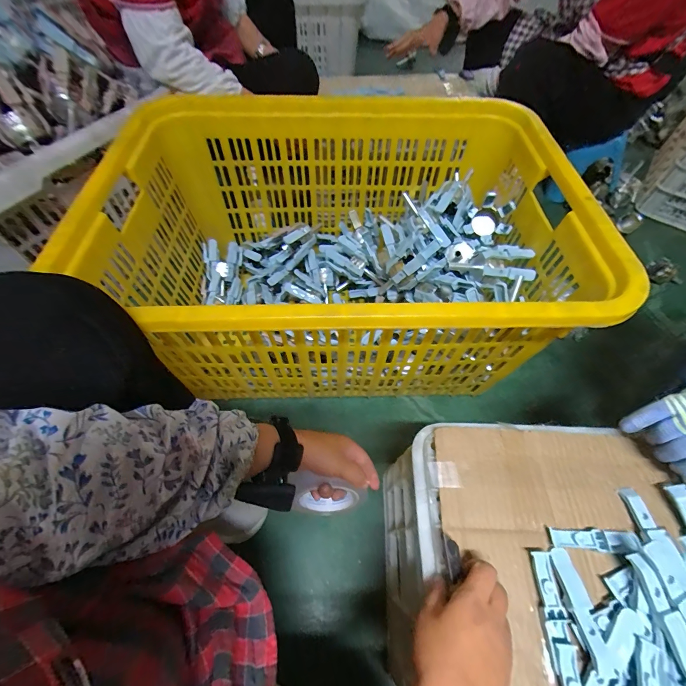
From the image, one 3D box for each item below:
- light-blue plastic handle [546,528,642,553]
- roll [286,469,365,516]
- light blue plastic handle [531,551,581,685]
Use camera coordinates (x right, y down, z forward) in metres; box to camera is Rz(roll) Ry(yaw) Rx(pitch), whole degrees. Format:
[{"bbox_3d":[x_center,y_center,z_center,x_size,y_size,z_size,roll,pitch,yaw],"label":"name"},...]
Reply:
[{"bbox_3d":[0.280,0.219,0.363,0.094,0.009,0.022,3,59,1],"label":"light-blue plastic handle"},{"bbox_3d":[-0.018,0.193,0.444,0.092,0.123,0.040,1,43,-4],"label":"roll"},{"bbox_3d":[0.208,0.301,0.311,0.024,0.017,0.169,2,59,0],"label":"light blue plastic handle"}]

